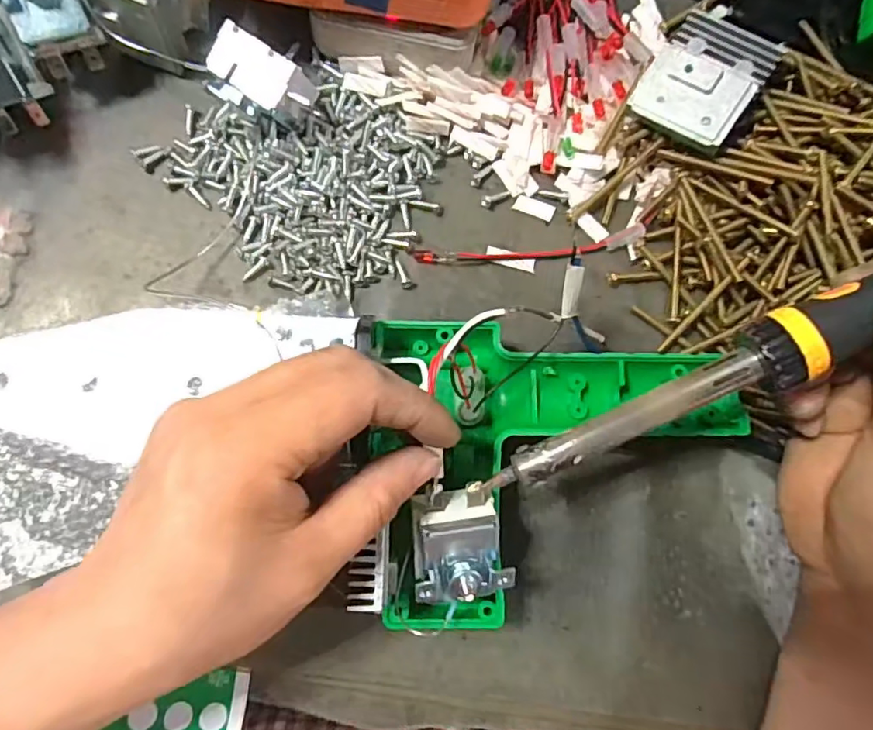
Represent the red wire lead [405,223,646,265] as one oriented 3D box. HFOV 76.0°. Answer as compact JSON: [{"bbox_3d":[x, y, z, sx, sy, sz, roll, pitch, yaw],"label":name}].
[{"bbox_3d":[0.044,-0.054,0.259,0.108,0.005,0.010,-7,83,-5],"label":"red wire lead"}]

